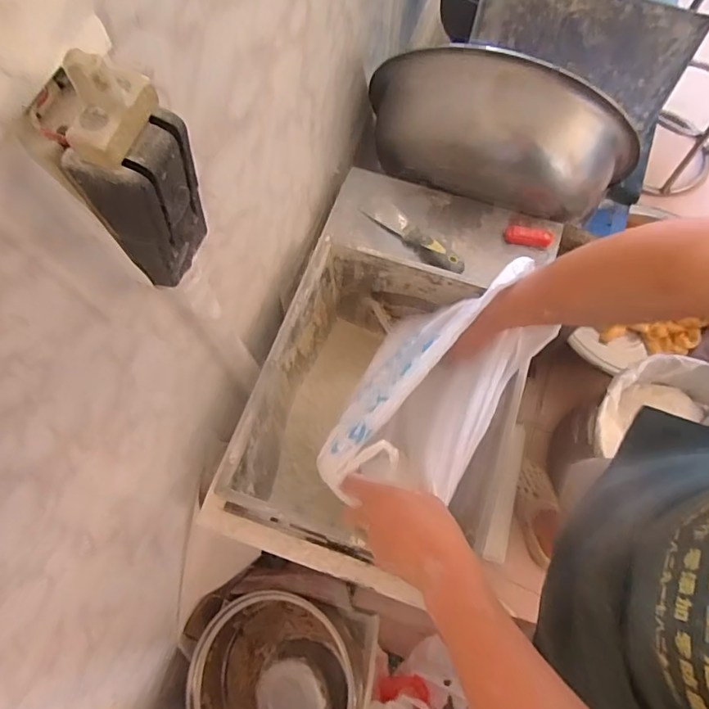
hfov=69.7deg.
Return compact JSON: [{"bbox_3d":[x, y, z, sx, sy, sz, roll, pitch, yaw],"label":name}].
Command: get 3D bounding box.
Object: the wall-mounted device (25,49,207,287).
[{"bbox_3d":[-0.129,-0.104,0.307,0.064,0.162,0.062,5,69,2],"label":"wall-mounted device"}]

